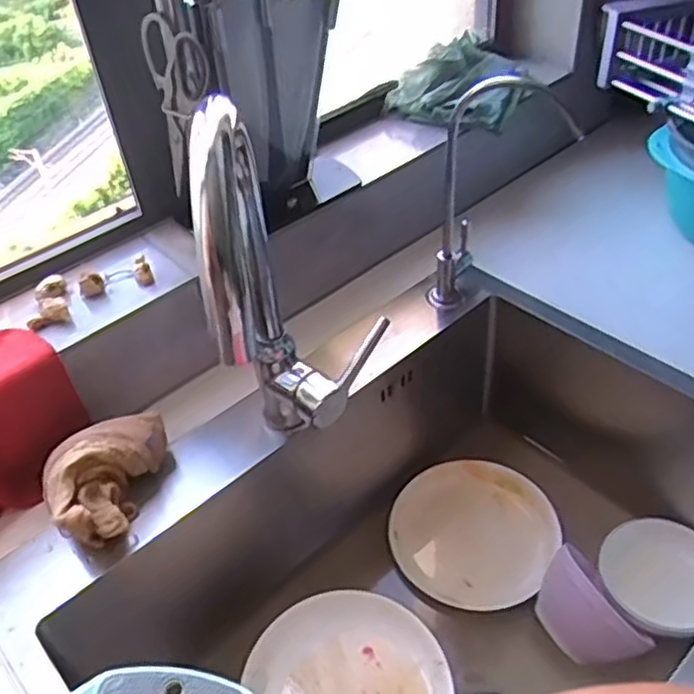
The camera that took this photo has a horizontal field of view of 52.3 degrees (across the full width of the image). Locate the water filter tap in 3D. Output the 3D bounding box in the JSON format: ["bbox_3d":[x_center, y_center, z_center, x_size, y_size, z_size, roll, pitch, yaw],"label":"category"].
[{"bbox_3d":[0.158,-0.160,0.727,0.147,0.254,0.045,-11,42,-7],"label":"water filter tap"}]

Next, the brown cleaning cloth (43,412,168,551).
[{"bbox_3d":[-0.205,0.105,0.594,0.071,0.061,0.120,3,43,9],"label":"brown cleaning cloth"}]

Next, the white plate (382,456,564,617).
[{"bbox_3d":[0.139,0.209,0.790,0.169,0.043,0.174,-3,42,3],"label":"white plate"}]

